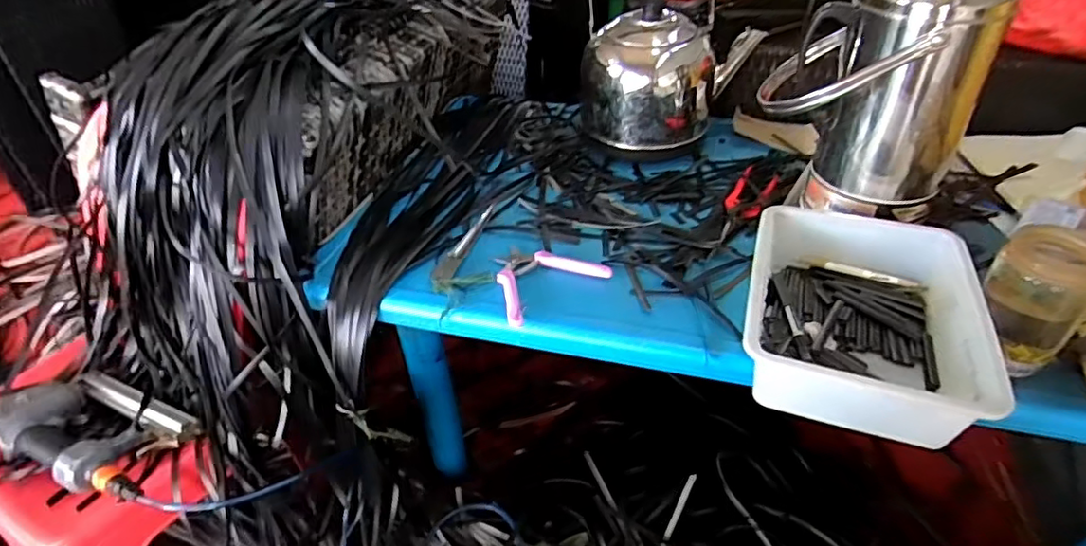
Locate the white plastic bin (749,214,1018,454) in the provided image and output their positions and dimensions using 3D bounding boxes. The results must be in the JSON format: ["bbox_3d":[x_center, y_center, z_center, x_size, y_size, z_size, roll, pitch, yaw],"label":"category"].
[{"bbox_3d":[0.312,0.038,0.595,0.197,0.071,0.262,14,40,17],"label":"white plastic bin"}]

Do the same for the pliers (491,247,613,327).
[{"bbox_3d":[-0.012,0.001,0.700,0.145,0.017,0.118,-29,46,-31],"label":"pliers"}]

